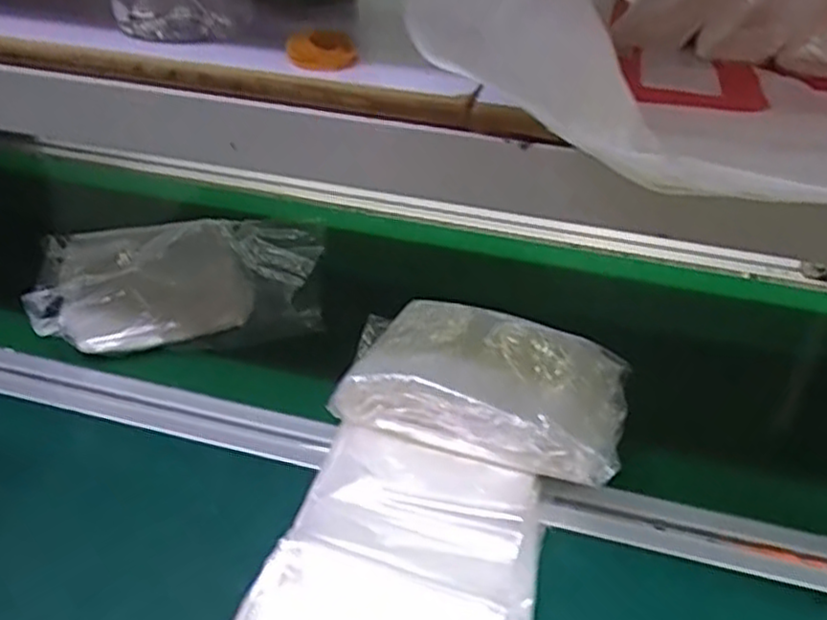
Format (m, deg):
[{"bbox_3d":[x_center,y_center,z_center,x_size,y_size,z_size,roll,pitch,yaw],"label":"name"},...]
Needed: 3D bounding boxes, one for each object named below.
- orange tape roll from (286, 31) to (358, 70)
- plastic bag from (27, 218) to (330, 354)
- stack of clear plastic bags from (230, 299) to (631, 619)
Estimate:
[{"bbox_3d":[-0.047,-0.132,0.382,0.035,0.014,0.032,-1,34,-6],"label":"orange tape roll"},{"bbox_3d":[-0.177,-0.024,0.597,0.215,0.064,0.158,-7,35,-15],"label":"plastic bag"},{"bbox_3d":[0.017,0.107,0.419,0.162,0.052,0.329,13,35,15],"label":"stack of clear plastic bags"}]

